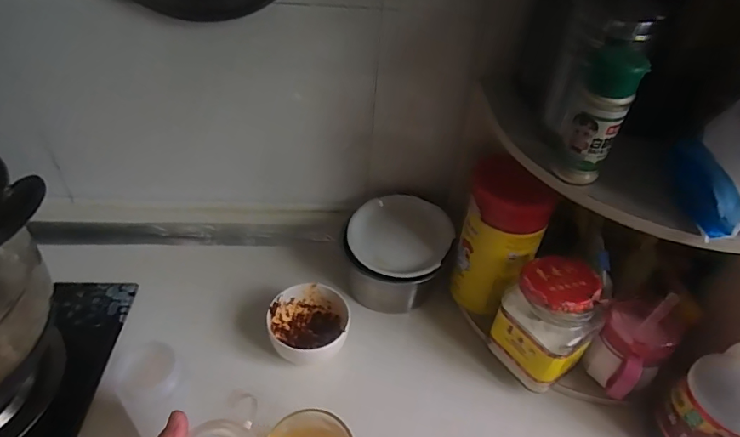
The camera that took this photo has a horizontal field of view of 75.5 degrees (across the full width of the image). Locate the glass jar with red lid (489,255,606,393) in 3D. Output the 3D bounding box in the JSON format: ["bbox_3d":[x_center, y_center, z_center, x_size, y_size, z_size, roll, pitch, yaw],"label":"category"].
[{"bbox_3d":[0.211,0.123,0.572,0.080,0.144,0.099,-24,48,-29],"label":"glass jar with red lid"}]

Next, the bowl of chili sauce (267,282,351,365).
[{"bbox_3d":[-0.081,0.141,0.630,0.094,0.054,0.096,3,41,-2],"label":"bowl of chili sauce"}]

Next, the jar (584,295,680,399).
[{"bbox_3d":[0.311,0.157,0.573,0.076,0.089,0.119,24,45,21],"label":"jar"}]

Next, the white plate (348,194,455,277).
[{"bbox_3d":[0.044,0.020,0.685,0.143,0.013,0.127,5,60,3],"label":"white plate"}]

